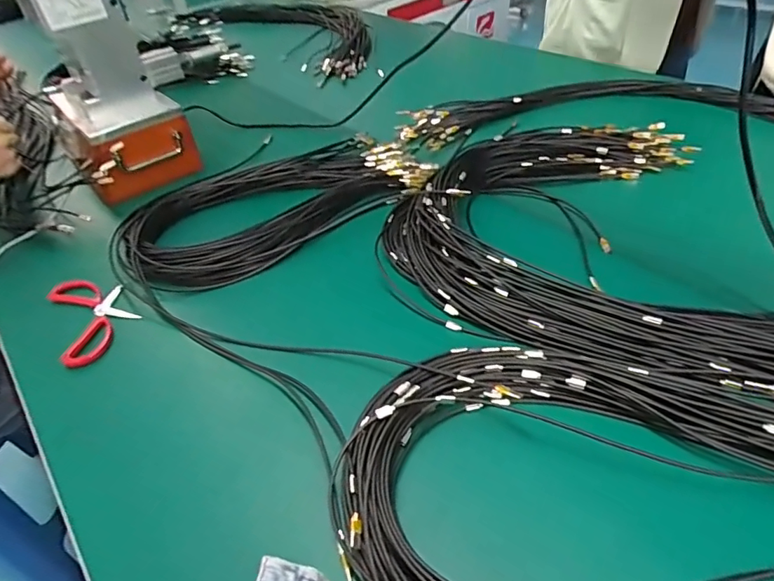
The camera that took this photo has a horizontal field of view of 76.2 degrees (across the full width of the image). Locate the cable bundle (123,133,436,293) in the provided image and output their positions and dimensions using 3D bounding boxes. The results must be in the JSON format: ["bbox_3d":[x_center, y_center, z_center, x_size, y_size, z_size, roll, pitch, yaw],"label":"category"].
[{"bbox_3d":[-0.178,-0.161,0.764,0.454,0.027,0.295,-23,45,-17],"label":"cable bundle"}]

